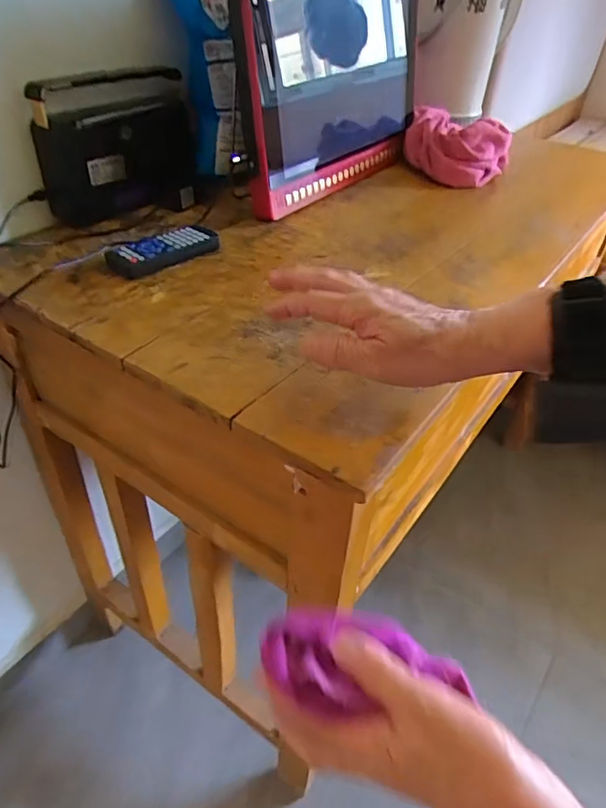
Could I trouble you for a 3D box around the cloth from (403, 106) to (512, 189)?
[{"bbox_3d":[0.229,-0.390,0.819,0.156,0.078,0.147,12,40,10],"label":"cloth"}]

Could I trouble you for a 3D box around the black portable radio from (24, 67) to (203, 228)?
[{"bbox_3d":[-0.204,-0.289,0.613,0.180,0.143,0.059,-20,45,-26],"label":"black portable radio"}]

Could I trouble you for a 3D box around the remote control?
[{"bbox_3d":[-0.145,-0.157,0.555,0.050,0.021,0.111,34,48,31],"label":"remote control"}]

